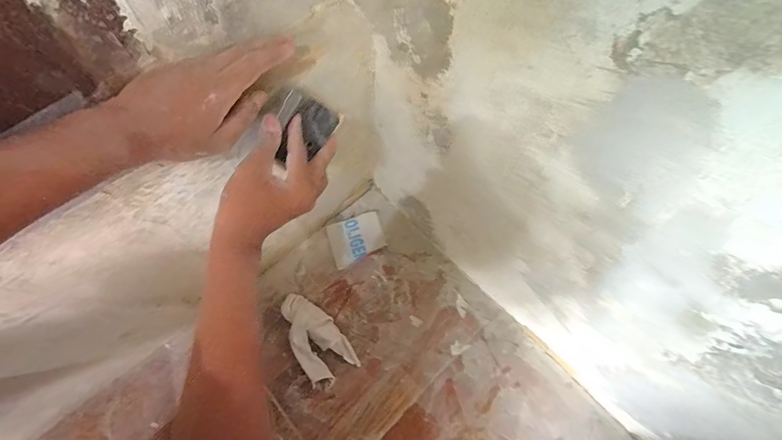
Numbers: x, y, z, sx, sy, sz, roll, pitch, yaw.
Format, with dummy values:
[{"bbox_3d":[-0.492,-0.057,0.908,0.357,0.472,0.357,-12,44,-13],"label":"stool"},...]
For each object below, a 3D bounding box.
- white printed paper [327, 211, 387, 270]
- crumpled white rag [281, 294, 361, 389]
[{"bbox_3d":[-0.063,0.032,0.643,0.105,0.014,0.078,-26,67,-13],"label":"white printed paper"},{"bbox_3d":[-0.122,0.182,0.555,0.076,0.048,0.145,-31,68,-15],"label":"crumpled white rag"}]

